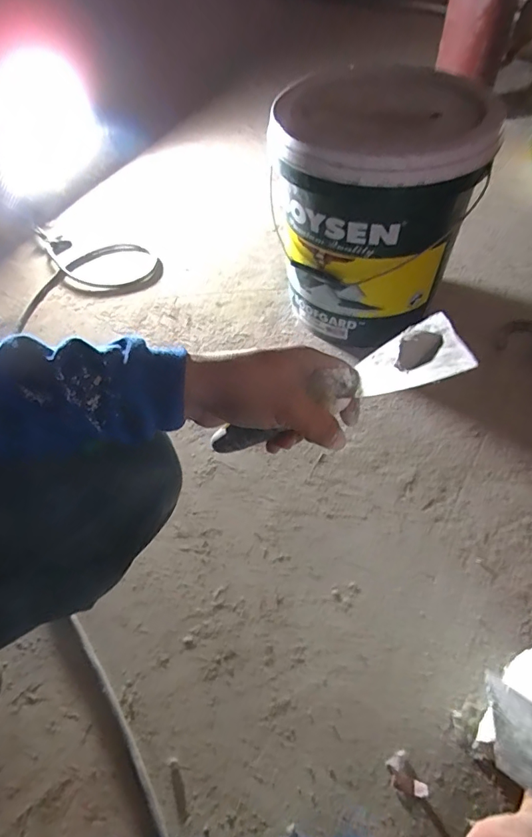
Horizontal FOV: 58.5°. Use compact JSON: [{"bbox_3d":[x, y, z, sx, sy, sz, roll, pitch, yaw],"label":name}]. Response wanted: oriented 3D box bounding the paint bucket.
[{"bbox_3d":[0.159,-0.322,0.751,0.272,0.291,0.285,-2,53,3],"label":"paint bucket"}]

